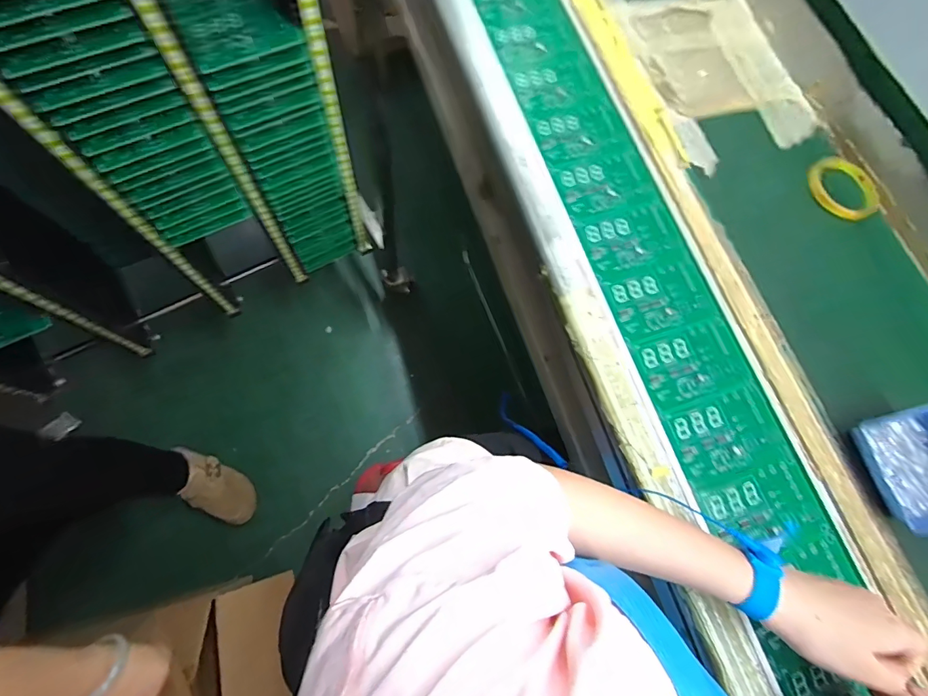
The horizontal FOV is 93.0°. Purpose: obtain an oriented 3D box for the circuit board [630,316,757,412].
[{"bbox_3d":[0.240,0.016,0.464,0.114,0.008,0.076,-15,75,-12],"label":"circuit board"}]

